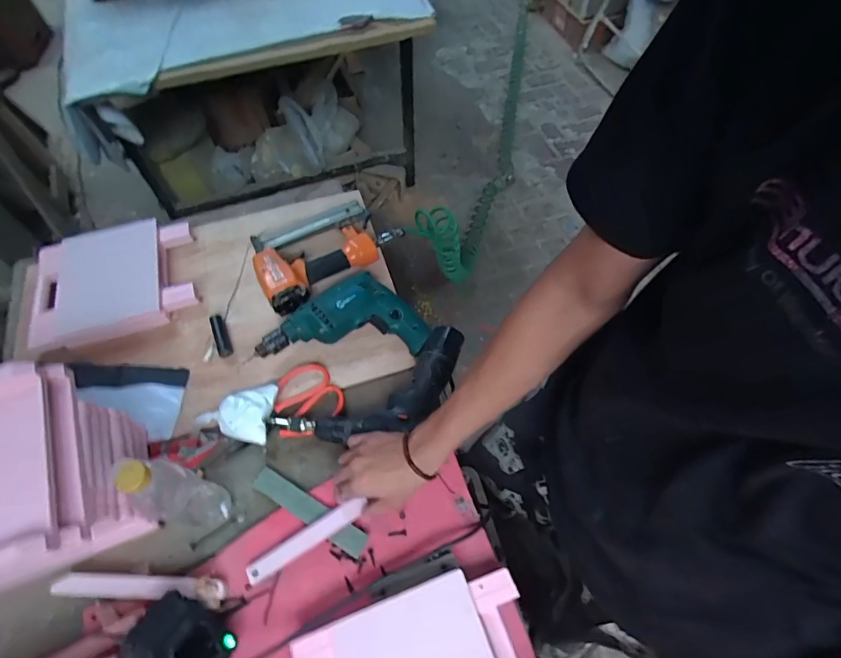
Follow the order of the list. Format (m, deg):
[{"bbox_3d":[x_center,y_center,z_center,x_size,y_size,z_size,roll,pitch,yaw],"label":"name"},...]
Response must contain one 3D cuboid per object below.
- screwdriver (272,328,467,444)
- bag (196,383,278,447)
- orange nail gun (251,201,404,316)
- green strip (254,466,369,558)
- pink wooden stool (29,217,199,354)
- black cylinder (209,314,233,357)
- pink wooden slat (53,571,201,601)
[{"bbox_3d":[-0.057,0.097,0.640,0.290,0.060,0.113,-27,63,-15],"label":"screwdriver"},{"bbox_3d":[-0.263,0.114,0.650,0.101,0.031,0.081,7,60,4],"label":"bag"},{"bbox_3d":[-0.169,-0.143,0.787,0.255,0.061,0.170,-33,65,-18],"label":"orange nail gun"},{"bbox_3d":[-0.146,0.234,0.591,0.173,0.006,0.029,27,63,15],"label":"green strip"},{"bbox_3d":[-0.519,-0.078,0.769,0.261,0.045,0.207,-16,61,-10],"label":"pink wooden stool"},{"bbox_3d":[-0.319,0.010,0.723,0.020,0.023,0.087,-24,62,-14],"label":"black cylinder"},{"bbox_3d":[-0.345,0.307,0.540,0.165,0.022,0.026,2,59,1],"label":"pink wooden slat"}]

